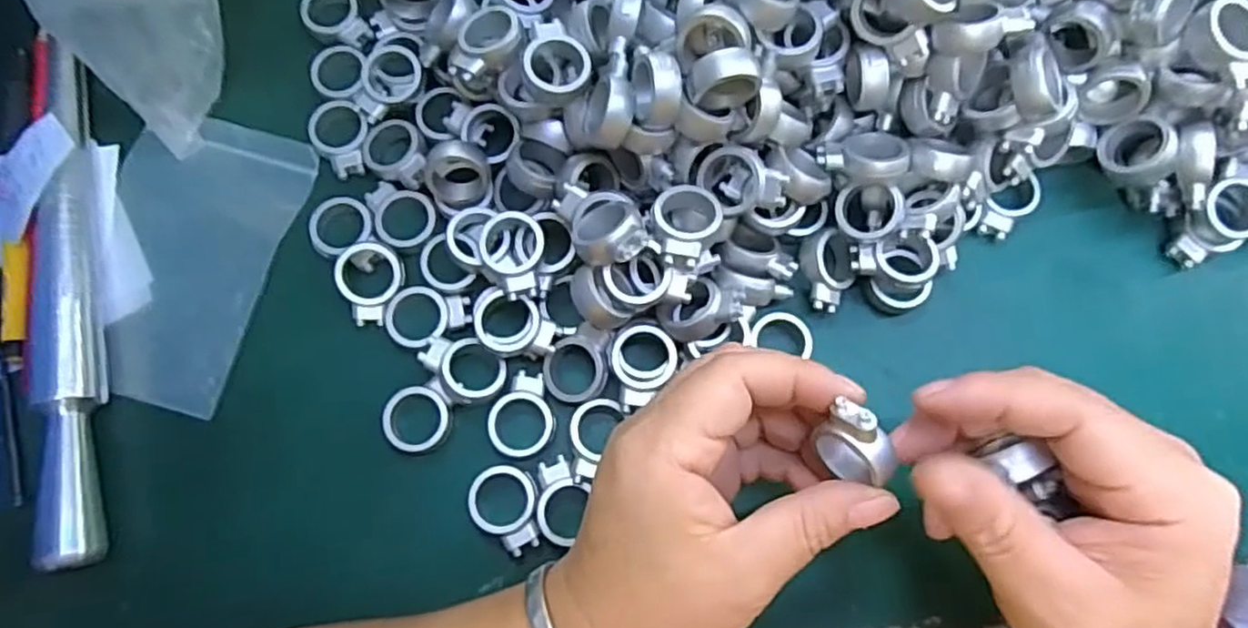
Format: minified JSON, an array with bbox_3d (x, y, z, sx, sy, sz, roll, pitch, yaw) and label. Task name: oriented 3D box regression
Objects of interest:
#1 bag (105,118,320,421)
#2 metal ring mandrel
[{"bbox_3d":[-0.185,-0.024,0.298,0.076,0.005,0.121,14,78,4],"label":"bag"},{"bbox_3d":[-0.225,-0.010,0.282,0.020,0.023,0.213,-10,80,-3],"label":"metal ring mandrel"}]

